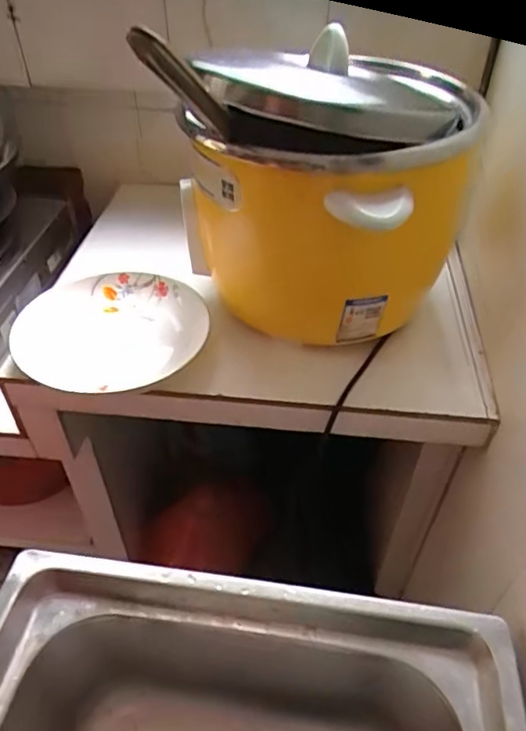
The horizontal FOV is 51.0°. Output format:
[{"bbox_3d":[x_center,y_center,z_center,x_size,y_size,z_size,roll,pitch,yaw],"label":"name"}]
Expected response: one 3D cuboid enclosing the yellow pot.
[{"bbox_3d":[0.052,-0.176,0.570,0.269,0.292,0.248,0,45,0],"label":"yellow pot"}]

